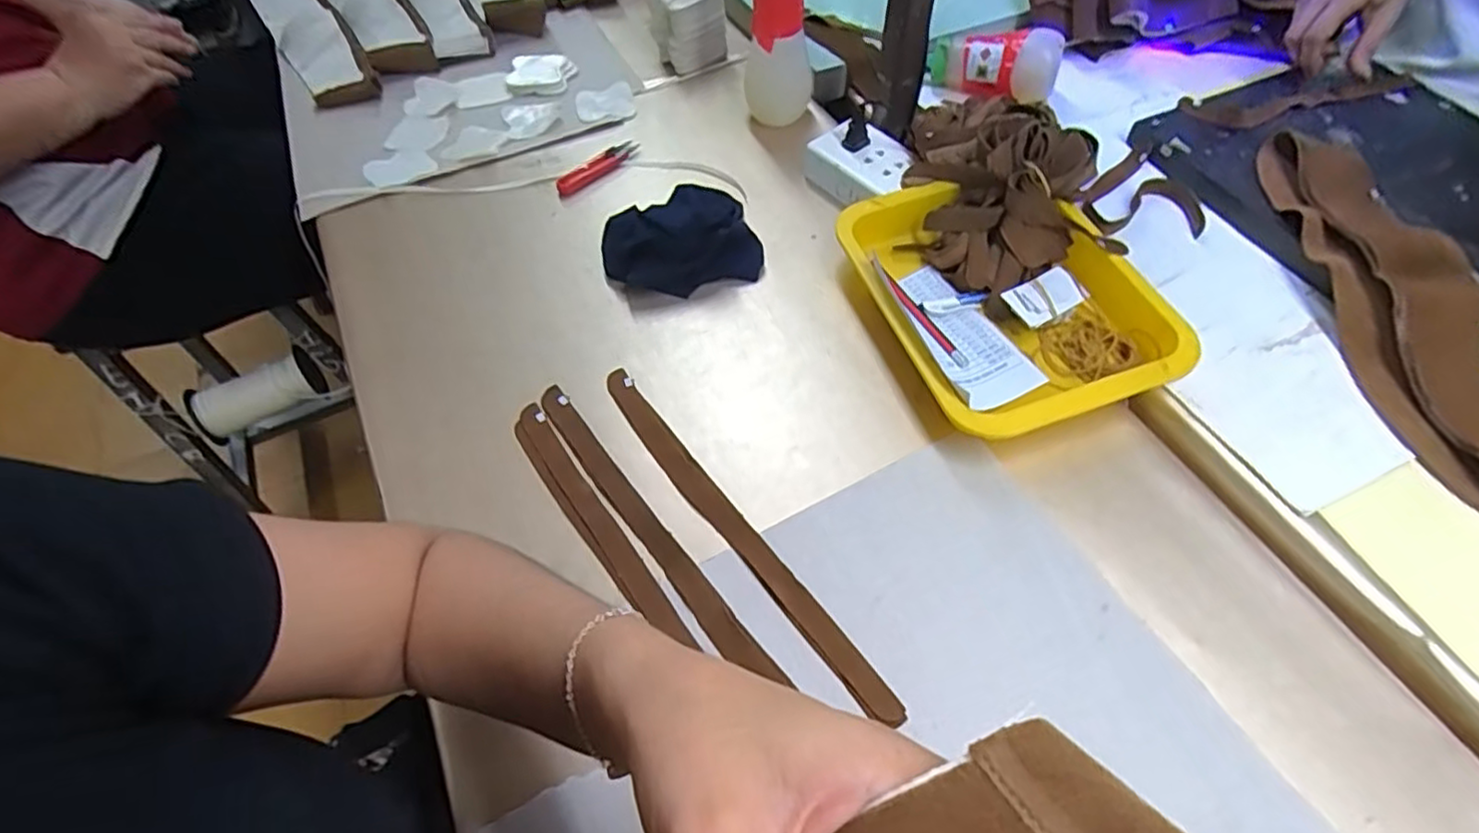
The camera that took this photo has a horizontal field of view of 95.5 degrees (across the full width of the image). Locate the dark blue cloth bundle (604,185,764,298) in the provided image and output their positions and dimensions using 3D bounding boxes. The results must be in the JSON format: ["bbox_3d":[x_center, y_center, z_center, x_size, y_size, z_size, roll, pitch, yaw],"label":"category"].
[{"bbox_3d":[-0.057,-0.168,0.607,0.138,0.047,0.120,-15,58,-6],"label":"dark blue cloth bundle"}]

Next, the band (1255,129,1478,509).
[{"bbox_3d":[0.510,-0.096,0.522,0.099,0.045,0.348,-5,57,0],"label":"band"}]

